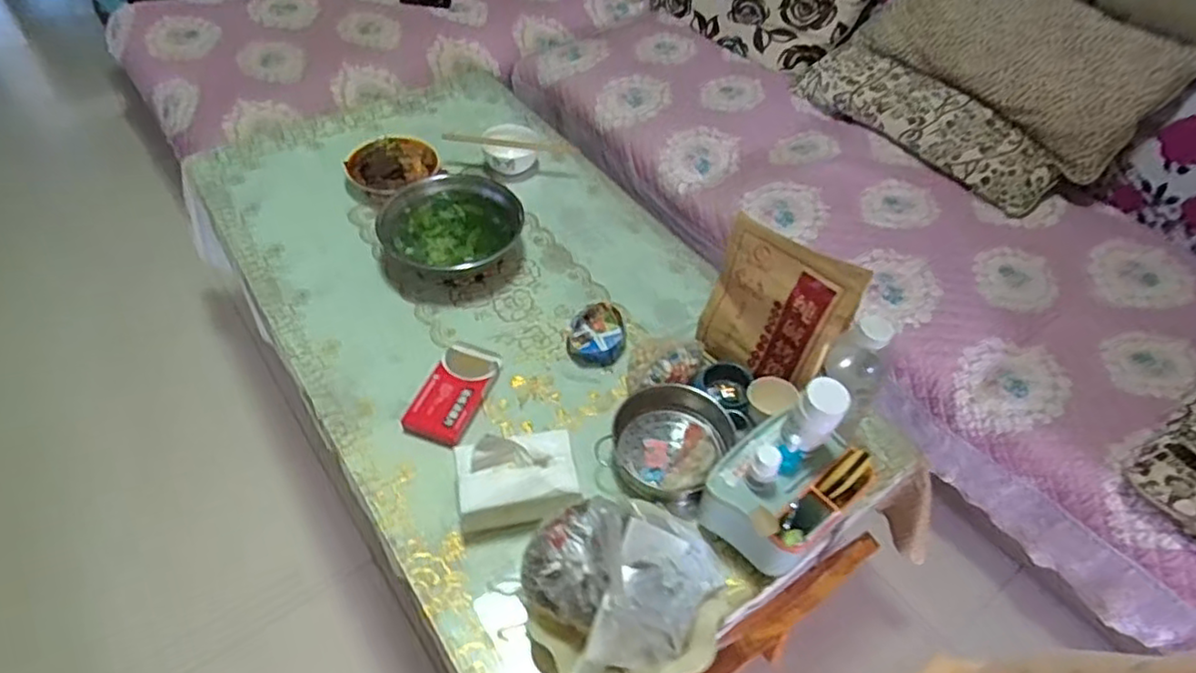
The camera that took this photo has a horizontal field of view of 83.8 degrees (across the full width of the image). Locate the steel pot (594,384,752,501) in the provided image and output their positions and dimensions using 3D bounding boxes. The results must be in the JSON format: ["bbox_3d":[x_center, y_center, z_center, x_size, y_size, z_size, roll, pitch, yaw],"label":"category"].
[{"bbox_3d":[0.100,0.150,0.929,0.169,0.062,0.159,2,50,-2],"label":"steel pot"}]

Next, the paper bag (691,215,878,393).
[{"bbox_3d":[0.245,-0.035,0.940,0.023,0.240,0.200,-28,54,-35],"label":"paper bag"}]

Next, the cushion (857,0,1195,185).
[{"bbox_3d":[0.946,-0.663,1.525,0.324,0.140,0.653,-48,64,12],"label":"cushion"}]

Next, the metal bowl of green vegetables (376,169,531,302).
[{"bbox_3d":[-0.251,-0.171,1.159,0.254,0.103,0.207,-10,51,-12],"label":"metal bowl of green vegetables"}]

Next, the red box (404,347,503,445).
[{"bbox_3d":[-0.212,0.082,0.985,0.087,0.026,0.167,18,51,11],"label":"red box"}]

